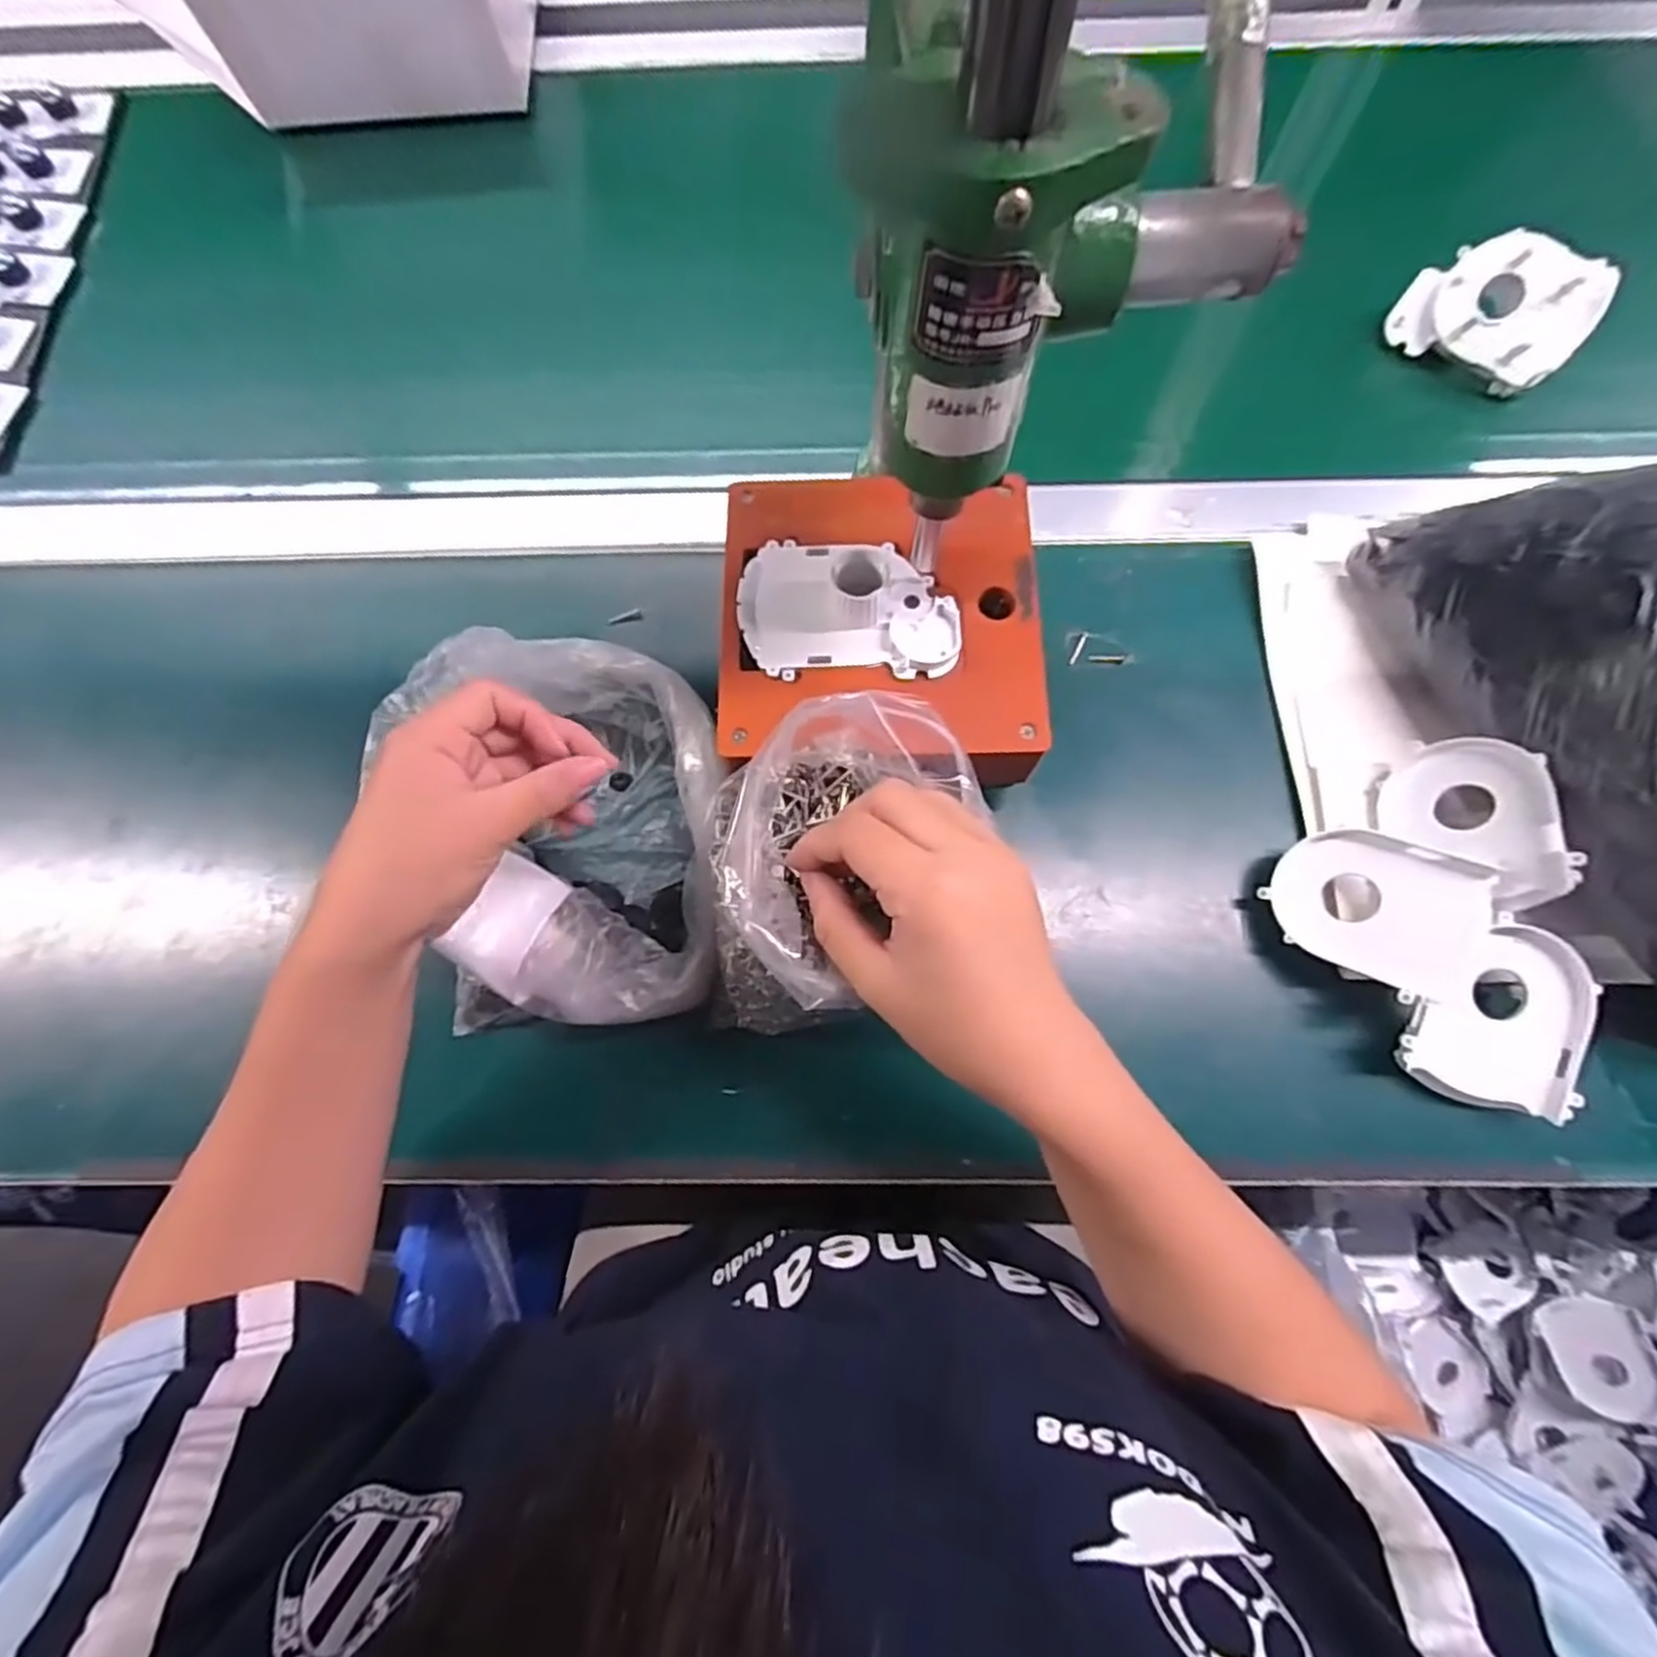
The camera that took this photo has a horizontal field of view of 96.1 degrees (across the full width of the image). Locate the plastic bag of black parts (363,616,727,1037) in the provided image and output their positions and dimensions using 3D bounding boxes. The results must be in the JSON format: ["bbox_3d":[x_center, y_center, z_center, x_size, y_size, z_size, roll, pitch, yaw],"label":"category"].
[{"bbox_3d":[-0.133,0.000,0.371,0.151,0.070,0.186,-2,72,0],"label":"plastic bag of black parts"}]

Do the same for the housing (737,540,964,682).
[{"bbox_3d":[0.010,-0.105,0.344,0.102,0.026,0.067,7,73,4],"label":"housing"}]

